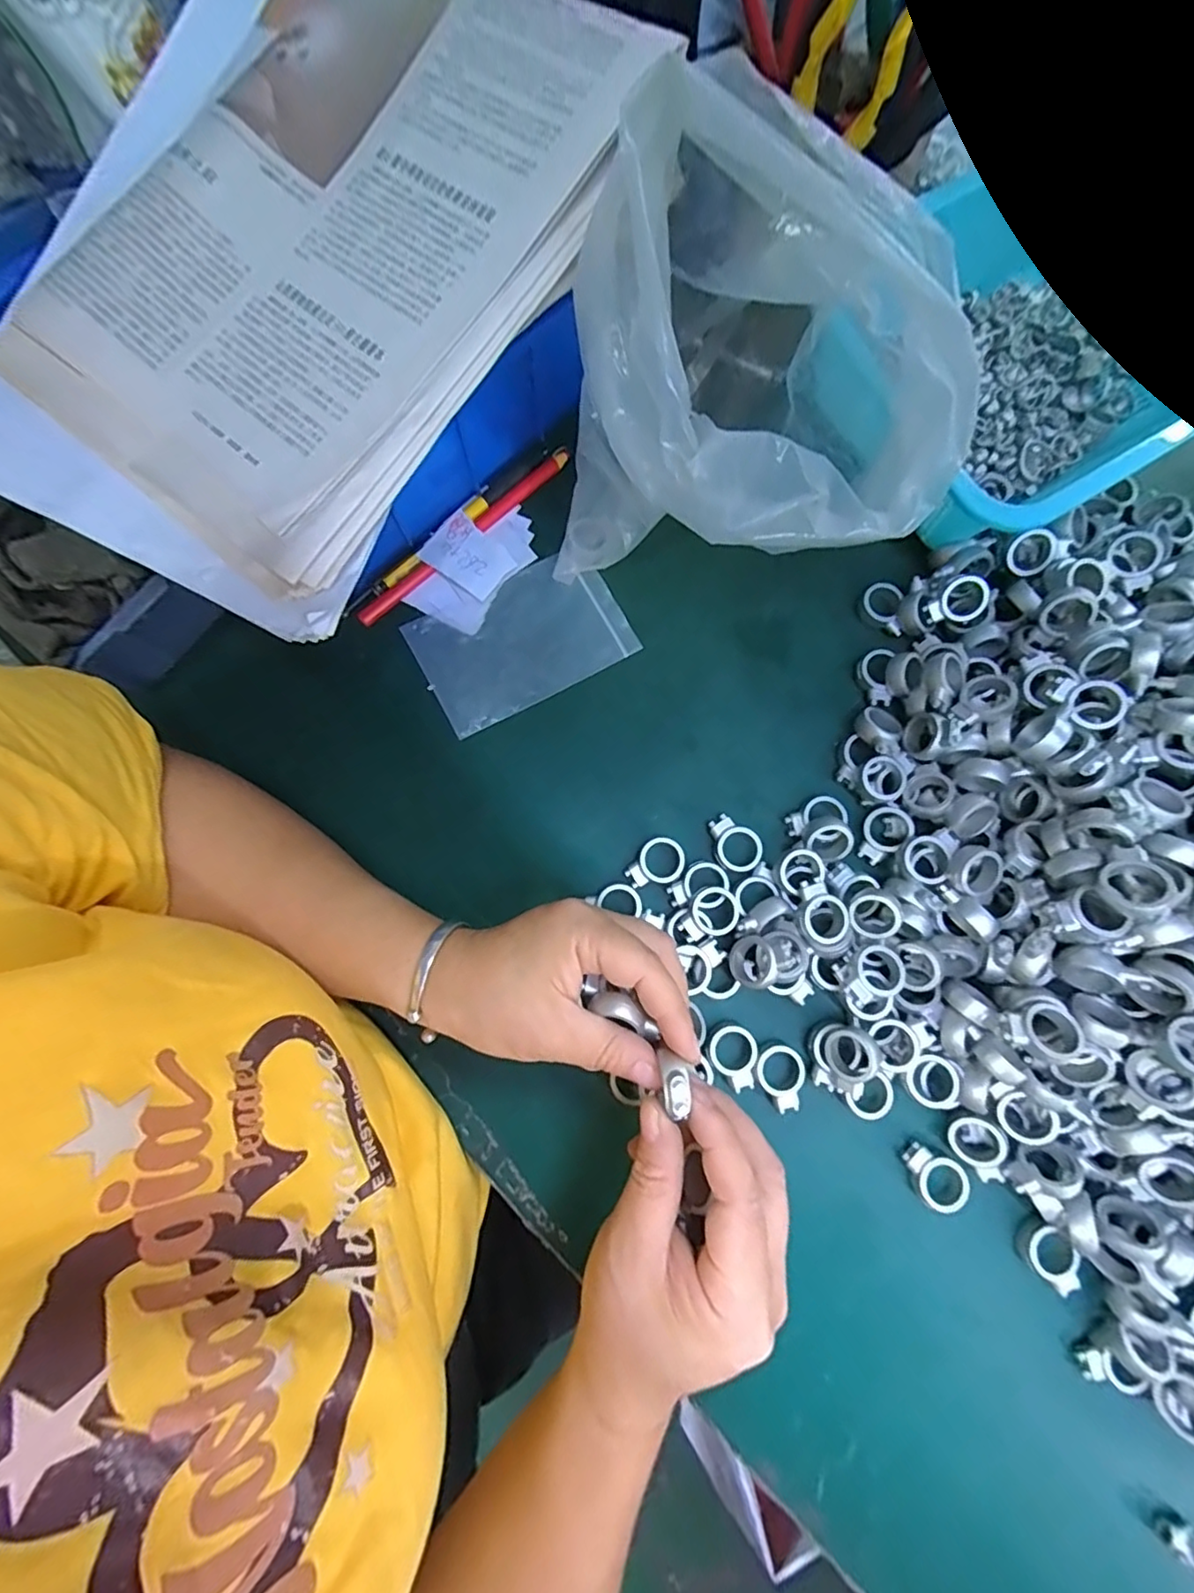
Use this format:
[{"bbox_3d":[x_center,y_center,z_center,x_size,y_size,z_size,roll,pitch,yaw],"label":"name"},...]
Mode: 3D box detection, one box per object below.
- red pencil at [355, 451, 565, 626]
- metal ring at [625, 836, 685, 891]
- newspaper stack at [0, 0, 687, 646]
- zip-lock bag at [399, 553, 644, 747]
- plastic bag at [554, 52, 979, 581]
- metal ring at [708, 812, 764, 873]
[{"bbox_3d":[-0.081,-0.160,0.350,0.163,0.010,0.010,-42,83,-8],"label":"red pencil"},{"bbox_3d":[0.033,0.039,0.321,0.034,0.006,0.025,-34,82,-7],"label":"metal ring"},{"bbox_3d":[-0.144,-0.238,0.258,0.234,0.022,0.300,36,93,11],"label":"newspaper stack"},{"bbox_3d":[-0.045,-0.095,0.345,0.123,0.006,0.076,-28,86,-6],"label":"zip-lock bag"},{"bbox_3d":[0.064,-0.199,0.275,0.166,0.181,0.168,-6,80,-2],"label":"plastic bag"},{"bbox_3d":[0.078,0.027,0.324,0.027,0.007,0.034,-38,83,-7],"label":"metal ring"}]

